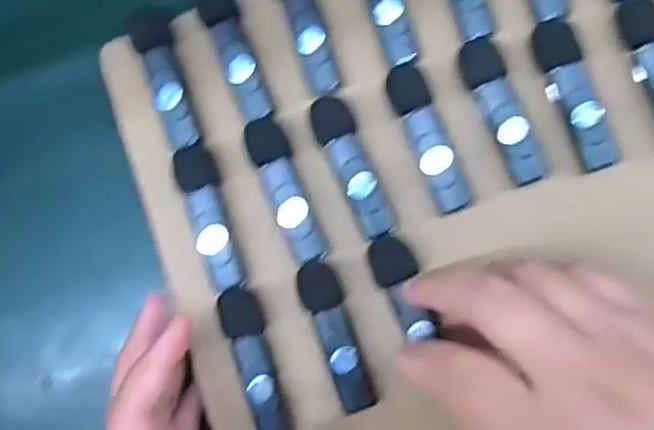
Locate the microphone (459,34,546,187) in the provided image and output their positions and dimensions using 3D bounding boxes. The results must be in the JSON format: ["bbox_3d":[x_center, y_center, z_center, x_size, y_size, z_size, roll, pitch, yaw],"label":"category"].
[{"bbox_3d":[0.073,-0.042,0.292,0.017,0.013,0.062,-20,81,4],"label":"microphone"}]

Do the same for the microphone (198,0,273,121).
[{"bbox_3d":[-0.041,-0.074,0.308,0.015,0.012,0.067,-20,81,4],"label":"microphone"}]

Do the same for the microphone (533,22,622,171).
[{"bbox_3d":[0.102,-0.049,0.288,0.018,0.011,0.063,-19,81,4],"label":"microphone"}]

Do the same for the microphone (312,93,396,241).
[{"bbox_3d":[0.011,-0.021,0.296,0.017,0.009,0.063,-23,81,3],"label":"microphone"}]

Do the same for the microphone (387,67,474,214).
[{"bbox_3d":[0.042,-0.032,0.293,0.017,0.015,0.064,-18,81,4],"label":"microphone"}]

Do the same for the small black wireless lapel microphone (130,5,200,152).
[{"bbox_3d":[-0.070,-0.061,0.309,0.017,0.011,0.063,-18,82,4],"label":"small black wireless lapel microphone"}]

